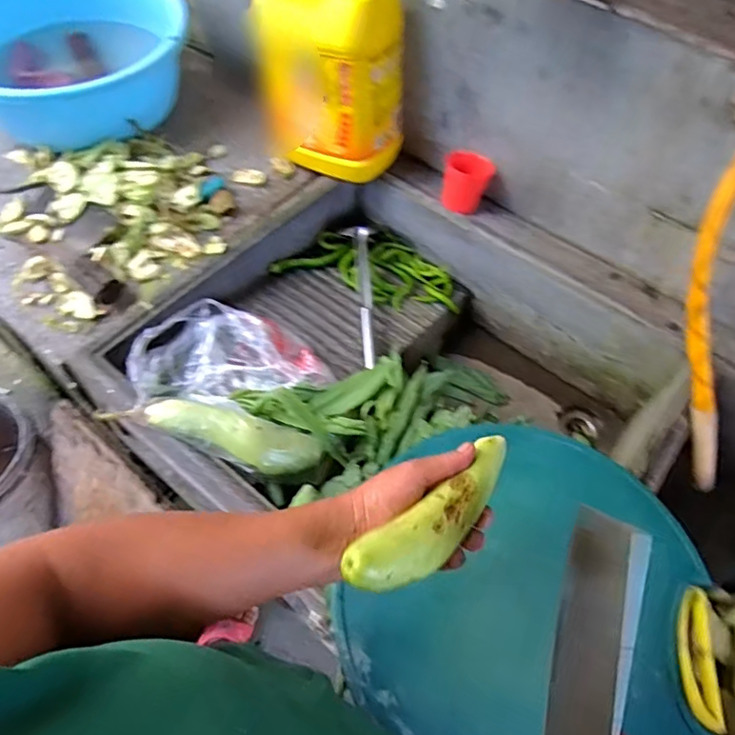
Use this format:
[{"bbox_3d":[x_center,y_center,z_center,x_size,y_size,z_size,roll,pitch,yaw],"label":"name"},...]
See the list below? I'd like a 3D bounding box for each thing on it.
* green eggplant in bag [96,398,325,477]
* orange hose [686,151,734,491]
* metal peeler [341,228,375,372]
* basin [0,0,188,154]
[{"bbox_3d":[-0.162,0.074,0.618,0.226,0.057,0.056,18,59,-10],"label":"green eggplant in bag"},{"bbox_3d":[0.387,-0.051,0.605,0.074,0.439,0.033,-9,24,-8],"label":"orange hose"},{"bbox_3d":[-0.007,-0.108,0.811,0.042,0.022,0.264,-2,59,-4],"label":"metal peeler"},{"bbox_3d":[-0.492,-0.508,0.923,0.366,0.166,0.366,1,59,-2],"label":"basin"}]

